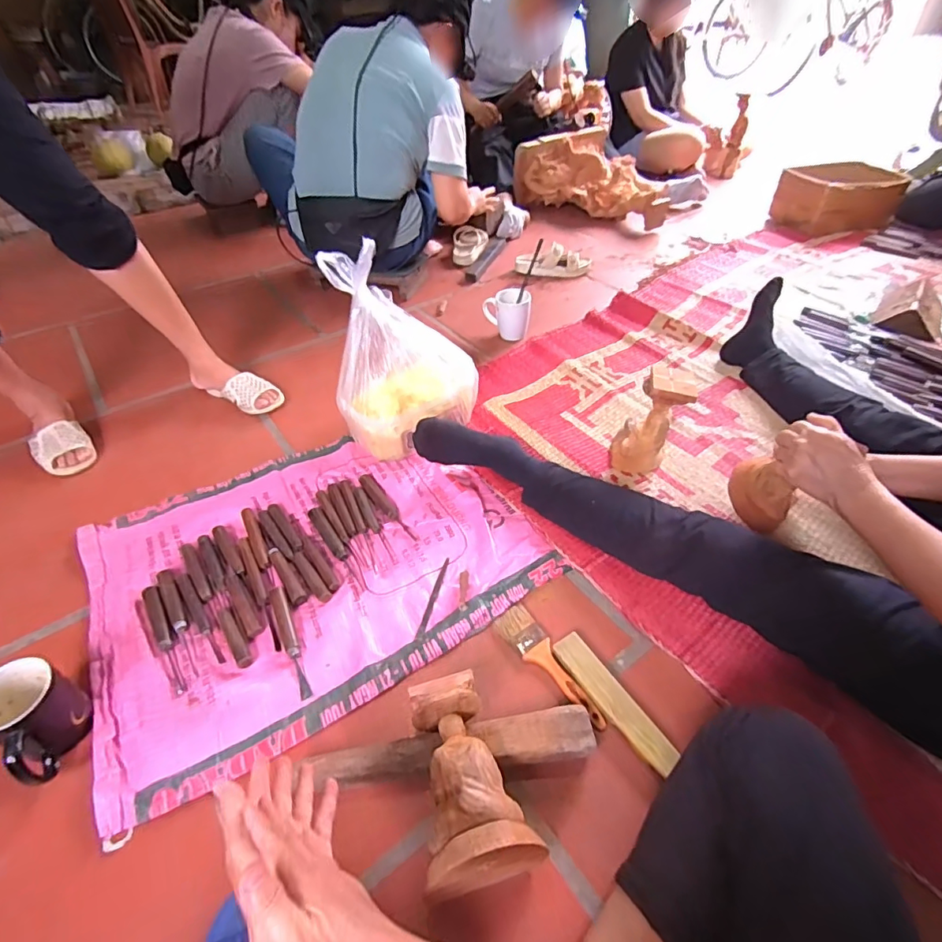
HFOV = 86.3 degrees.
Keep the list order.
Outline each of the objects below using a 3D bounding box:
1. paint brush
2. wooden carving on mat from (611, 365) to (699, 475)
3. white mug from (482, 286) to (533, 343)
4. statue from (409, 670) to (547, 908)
[{"bbox_3d":[0.106,0.248,0.653,0.050,0.008,0.185,-29,51,-25],"label":"paint brush"},{"bbox_3d":[0.310,-0.084,0.876,0.102,0.190,0.095,7,45,9],"label":"wooden carving on mat"},{"bbox_3d":[0.089,-0.386,1.251,0.118,0.100,0.078,2,45,4],"label":"white mug"},{"bbox_3d":[-0.007,0.317,0.525,0.109,0.091,0.181,-12,45,-10],"label":"statue"}]

